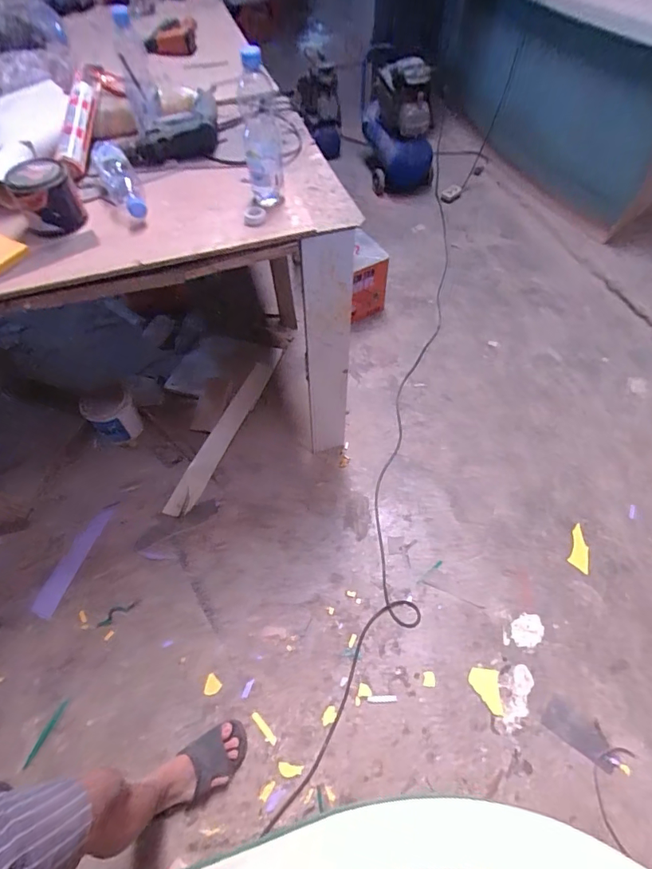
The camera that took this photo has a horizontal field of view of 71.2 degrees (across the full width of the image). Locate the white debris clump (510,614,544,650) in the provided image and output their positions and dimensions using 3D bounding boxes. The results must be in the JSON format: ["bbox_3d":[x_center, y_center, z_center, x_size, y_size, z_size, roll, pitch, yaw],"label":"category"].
[{"bbox_3d":[0.552,0.540,1.251,0.092,0.012,0.078,-16,57,-8],"label":"white debris clump"}]

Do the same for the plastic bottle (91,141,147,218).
[{"bbox_3d":[-0.419,-0.514,0.913,0.067,0.062,0.235,-24,57,-11],"label":"plastic bottle"}]

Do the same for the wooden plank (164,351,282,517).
[{"bbox_3d":[-0.350,-0.038,1.652,0.081,0.026,0.742,21,62,12],"label":"wooden plank"}]

